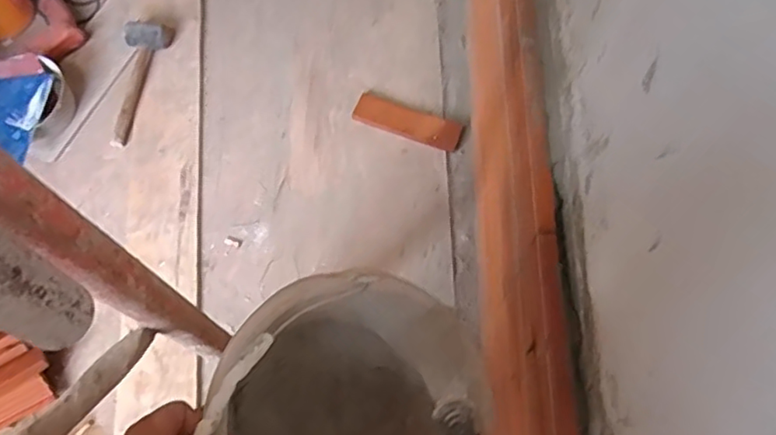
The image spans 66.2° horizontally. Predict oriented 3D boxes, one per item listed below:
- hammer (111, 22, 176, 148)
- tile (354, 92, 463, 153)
[{"bbox_3d":[-0.558,-0.306,1.313,0.103,0.043,0.311,8,71,4],"label":"hammer"},{"bbox_3d":[0.042,-0.206,1.286,0.233,0.011,0.072,20,72,9],"label":"tile"}]

